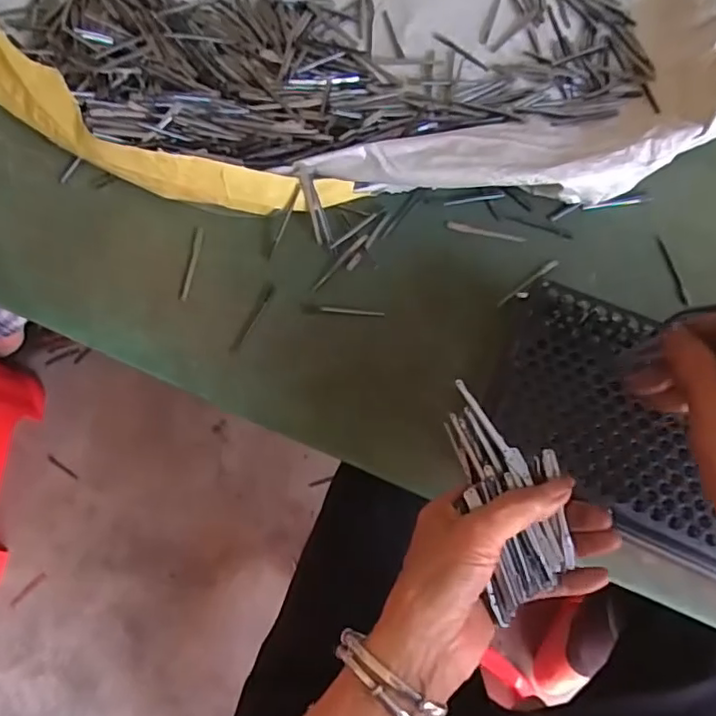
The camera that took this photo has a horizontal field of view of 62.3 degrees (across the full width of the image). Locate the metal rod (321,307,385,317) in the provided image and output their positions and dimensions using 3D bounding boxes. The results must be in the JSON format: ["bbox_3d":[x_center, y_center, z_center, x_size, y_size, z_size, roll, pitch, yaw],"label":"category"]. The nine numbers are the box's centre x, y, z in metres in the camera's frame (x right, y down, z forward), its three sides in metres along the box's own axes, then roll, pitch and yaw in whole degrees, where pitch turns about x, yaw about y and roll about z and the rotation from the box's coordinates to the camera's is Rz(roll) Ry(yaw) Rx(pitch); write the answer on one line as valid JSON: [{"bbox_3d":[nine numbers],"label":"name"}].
[{"bbox_3d":[-0.004,-0.039,0.488,0.053,0.004,0.004,5,74,2],"label":"metal rod"}]

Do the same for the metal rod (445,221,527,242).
[{"bbox_3d":[0.111,-0.109,0.518,0.070,0.004,0.007,13,74,4],"label":"metal rod"}]

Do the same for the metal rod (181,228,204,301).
[{"bbox_3d":[-0.140,-0.080,0.503,0.007,0.004,0.067,7,74,3],"label":"metal rod"}]

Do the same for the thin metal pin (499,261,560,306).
[{"bbox_3d":[0.144,-0.064,0.501,0.068,0.005,0.006,-36,76,-9],"label":"thin metal pin"}]

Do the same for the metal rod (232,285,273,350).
[{"bbox_3d":[-0.085,-0.033,0.485,0.007,0.004,0.063,25,75,8],"label":"metal rod"}]

